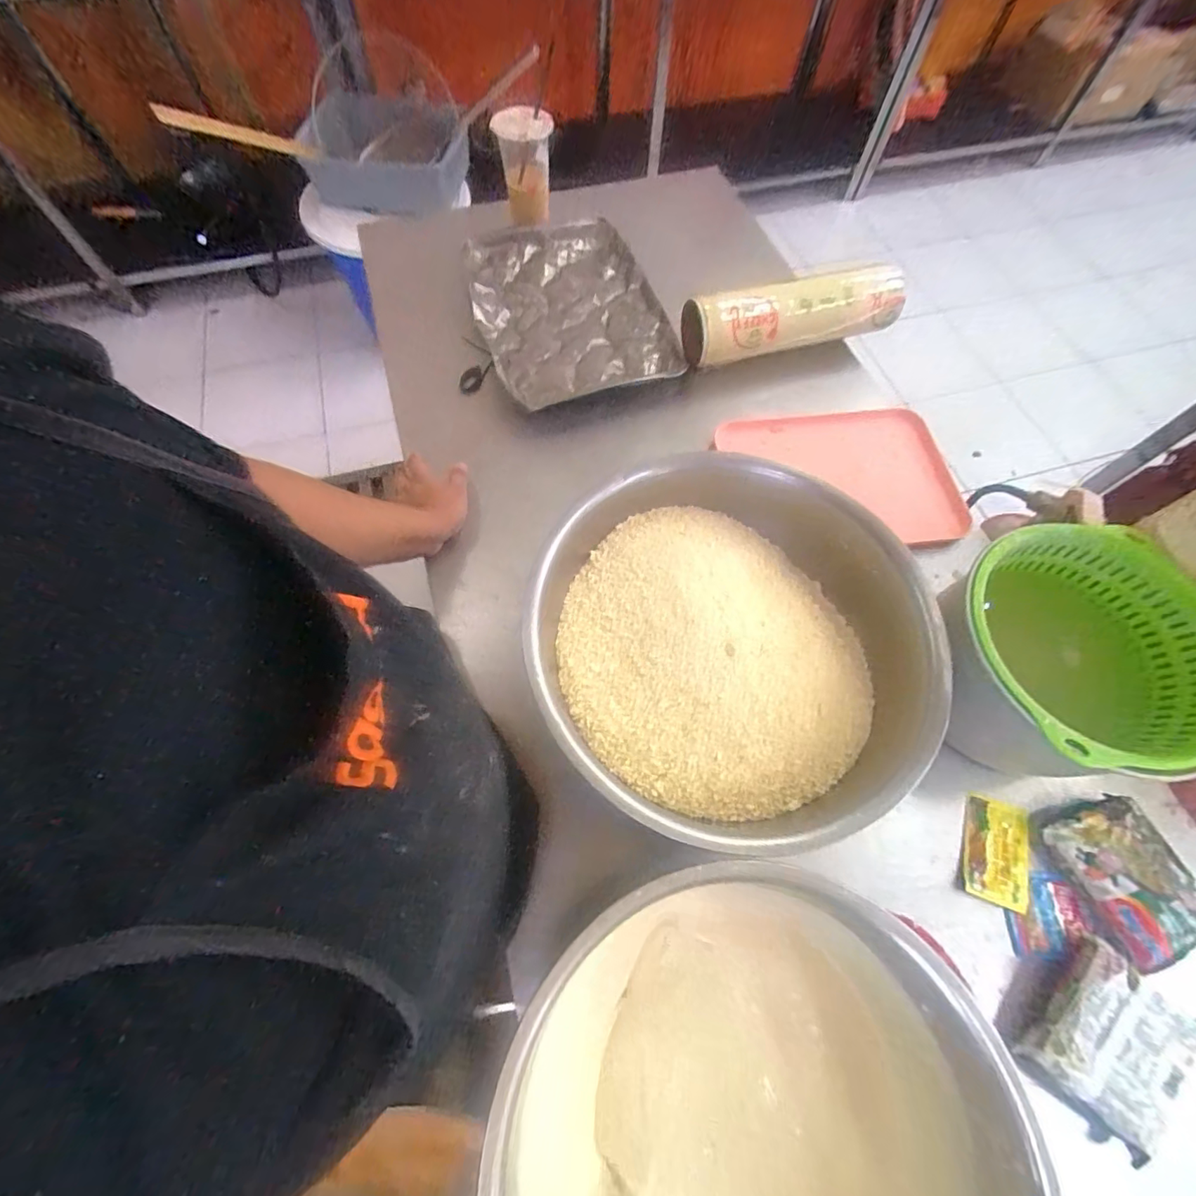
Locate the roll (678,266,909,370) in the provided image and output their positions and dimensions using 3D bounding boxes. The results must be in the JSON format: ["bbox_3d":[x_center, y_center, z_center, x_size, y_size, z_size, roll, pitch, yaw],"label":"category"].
[{"bbox_3d":[0.292,-0.417,0.761,0.327,0.073,0.079,-14,67,-7],"label":"roll"}]

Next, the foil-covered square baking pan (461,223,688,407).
[{"bbox_3d":[-0.048,-0.453,0.814,0.282,0.033,0.381,-17,67,-8],"label":"foil-covered square baking pan"}]

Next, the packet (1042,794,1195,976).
[{"bbox_3d":[0.503,0.263,0.490,0.099,0.029,0.127,-18,67,-9],"label":"packet"}]

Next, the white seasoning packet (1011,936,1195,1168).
[{"bbox_3d":[0.437,0.376,0.437,0.103,0.037,0.121,41,72,16],"label":"white seasoning packet"}]

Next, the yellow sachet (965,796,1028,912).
[{"bbox_3d":[0.400,0.253,0.516,0.059,0.012,0.097,20,67,8],"label":"yellow sachet"}]

